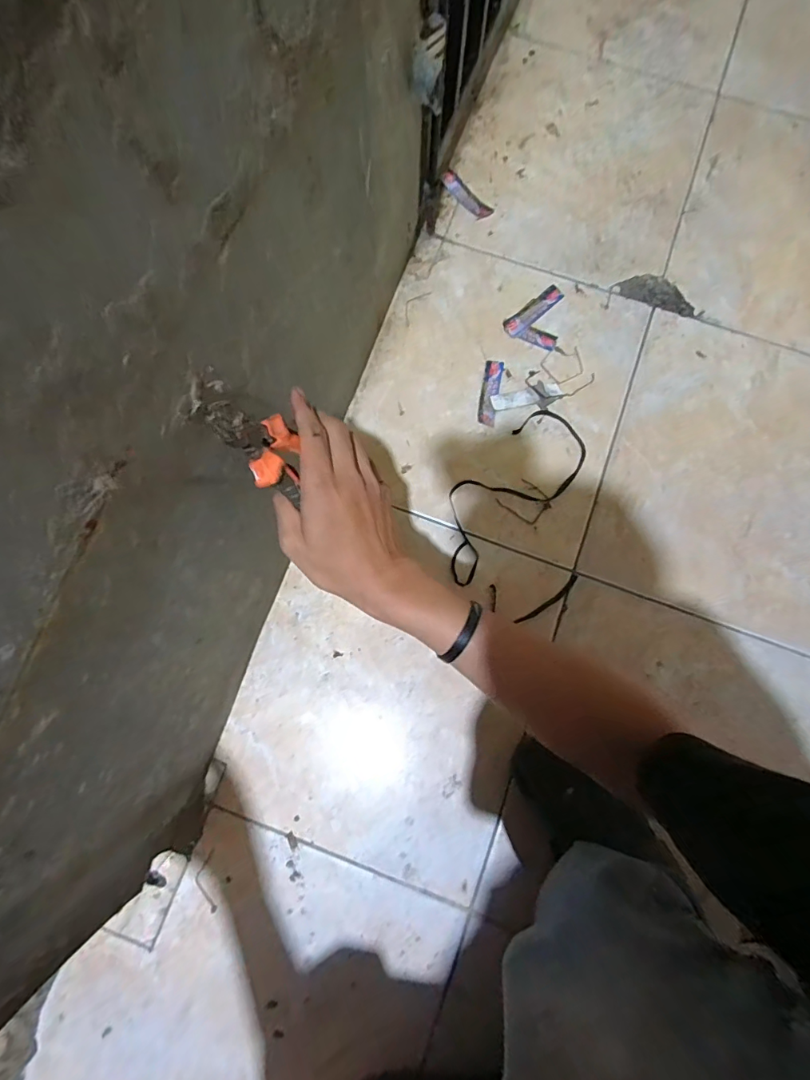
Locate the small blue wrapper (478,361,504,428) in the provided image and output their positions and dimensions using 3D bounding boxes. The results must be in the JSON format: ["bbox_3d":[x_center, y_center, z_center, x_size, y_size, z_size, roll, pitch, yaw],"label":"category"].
[{"bbox_3d":[0.114,-0.197,0.633,0.024,0.007,0.092,11,79,2],"label":"small blue wrapper"}]

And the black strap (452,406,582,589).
[{"bbox_3d":[0.131,-0.065,0.607,0.241,0.007,0.098,-43,82,-8],"label":"black strap"}]

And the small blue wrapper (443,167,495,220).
[{"bbox_3d":[0.091,-0.508,0.694,0.030,0.013,0.085,-41,82,-8],"label":"small blue wrapper"}]

